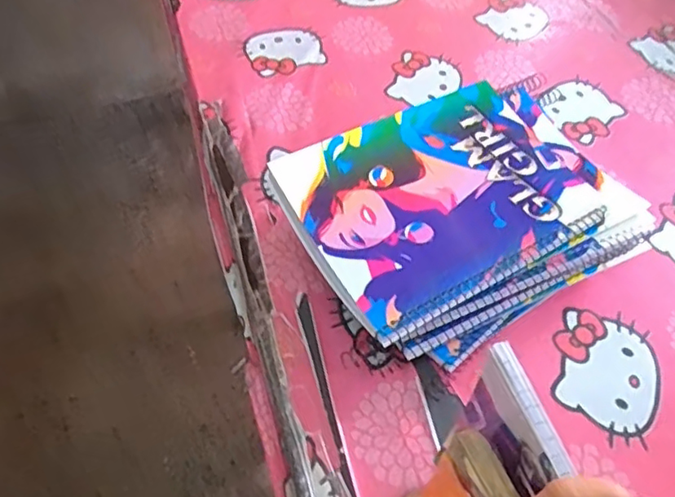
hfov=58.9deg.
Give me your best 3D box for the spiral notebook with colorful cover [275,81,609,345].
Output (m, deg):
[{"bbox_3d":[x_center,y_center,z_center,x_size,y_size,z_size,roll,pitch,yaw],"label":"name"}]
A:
[{"bbox_3d":[0.071,-0.039,0.413,0.198,0.022,0.147,-25,58,-20],"label":"spiral notebook with colorful cover"}]

